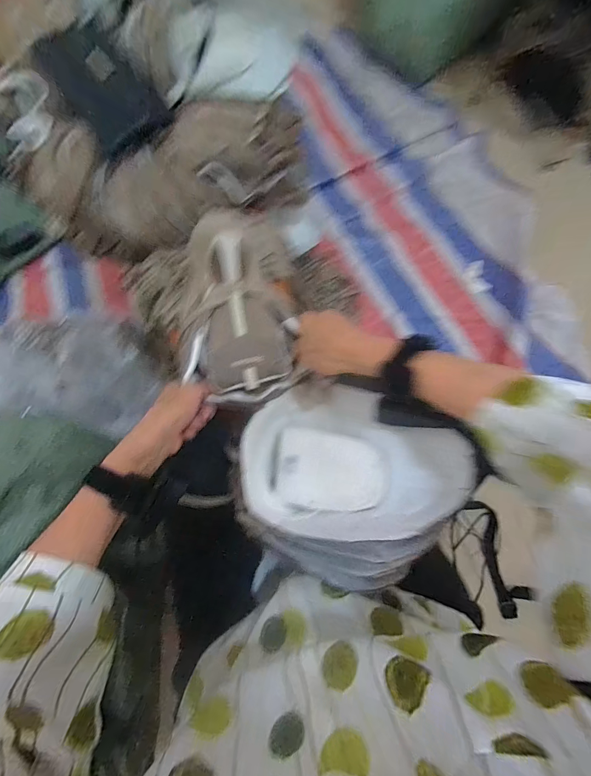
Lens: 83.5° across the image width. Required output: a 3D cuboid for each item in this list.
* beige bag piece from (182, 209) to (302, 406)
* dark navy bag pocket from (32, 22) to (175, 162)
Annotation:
[{"bbox_3d":[-0.075,-0.094,0.407,0.136,0.085,0.212,-6,74,0],"label":"beige bag piece"},{"bbox_3d":[-0.288,-0.446,0.501,0.114,0.027,0.179,-40,104,-2],"label":"dark navy bag pocket"}]

